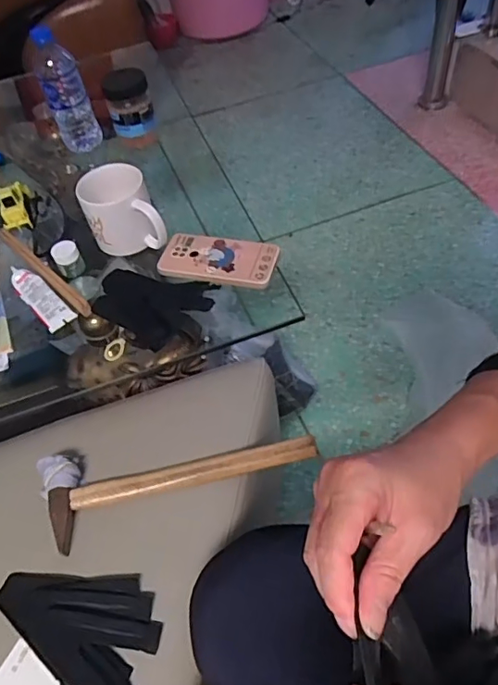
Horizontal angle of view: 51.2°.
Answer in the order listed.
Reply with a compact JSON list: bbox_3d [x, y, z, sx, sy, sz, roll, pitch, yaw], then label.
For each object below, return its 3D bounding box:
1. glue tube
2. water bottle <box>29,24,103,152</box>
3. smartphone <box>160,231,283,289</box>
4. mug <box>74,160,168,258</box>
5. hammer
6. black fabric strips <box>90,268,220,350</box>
[{"bbox_3d":[-0.287,-0.064,0.710,0.037,0.024,0.133,-39,57,-21],"label":"glue tube"},{"bbox_3d":[-0.322,-0.442,0.910,0.073,0.204,0.080,-23,53,-10],"label":"water bottle"},{"bbox_3d":[-0.043,-0.114,0.713,0.161,0.016,0.081,11,55,16],"label":"smartphone"},{"bbox_3d":[-0.182,-0.186,0.737,0.096,0.087,0.104,-23,53,-10],"label":"mug"},{"bbox_3d":[-0.075,0.138,0.566,0.297,0.030,0.088,-15,52,-4],"label":"hammer"},{"bbox_3d":[-0.123,-0.048,0.644,0.151,0.028,0.103,-1,52,7],"label":"black fabric strips"}]

